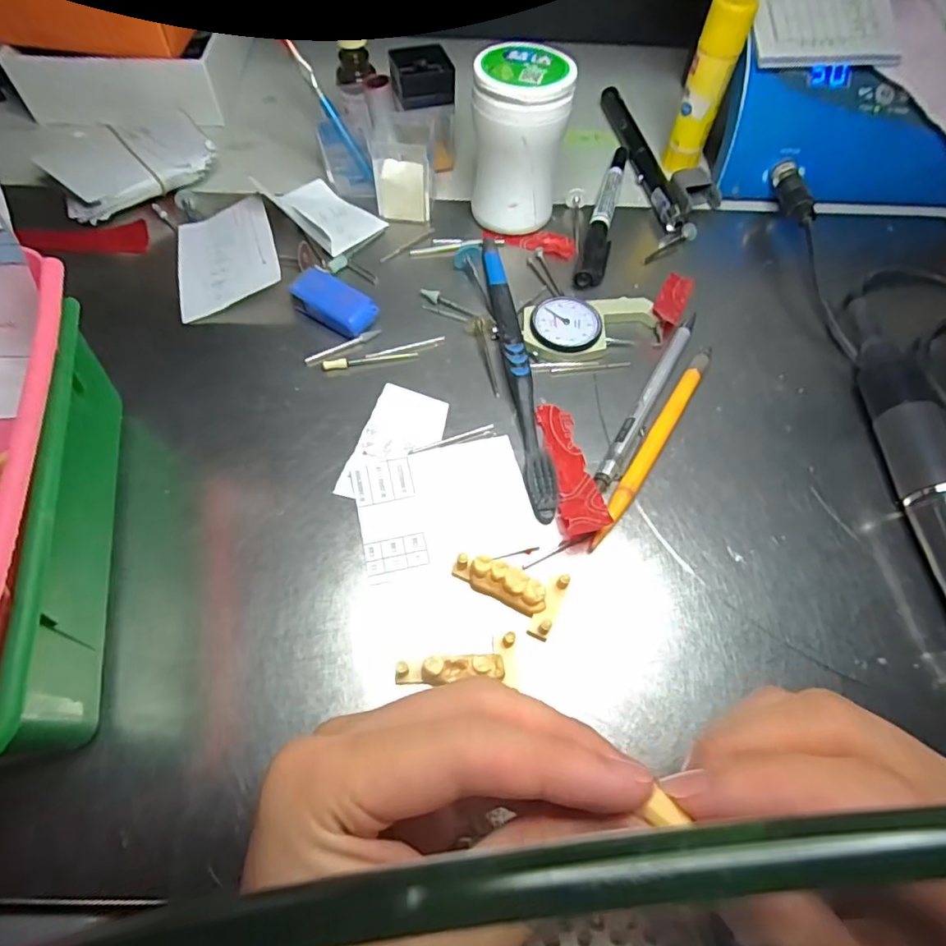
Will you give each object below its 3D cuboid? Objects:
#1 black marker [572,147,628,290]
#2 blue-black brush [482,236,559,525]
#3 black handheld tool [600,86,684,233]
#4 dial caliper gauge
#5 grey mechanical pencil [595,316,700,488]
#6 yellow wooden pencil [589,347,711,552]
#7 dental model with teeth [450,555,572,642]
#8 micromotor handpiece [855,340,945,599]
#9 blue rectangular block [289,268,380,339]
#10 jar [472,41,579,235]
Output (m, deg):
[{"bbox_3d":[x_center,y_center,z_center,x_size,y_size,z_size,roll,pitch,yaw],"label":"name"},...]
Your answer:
[{"bbox_3d":[0.083,-0.162,0.345,0.016,0.012,0.132,16,62,6],"label":"black marker"},{"bbox_3d":[0.022,-0.058,0.286,0.013,0.012,0.175,-6,61,-6],"label":"blue-black brush"},{"bbox_3d":[0.111,-0.213,0.375,0.014,0.013,0.144,-7,62,-6],"label":"black handheld tool"},{"bbox_3d":[0.063,-0.080,0.300,0.074,0.010,0.038,-9,62,-7],"label":"dial caliper gauge"},{"bbox_3d":[0.090,-0.040,0.281,0.010,0.008,0.125,29,64,13],"label":"grey mechanical pencil"},{"bbox_3d":[0.088,-0.016,0.268,0.009,0.008,0.129,30,64,13],"label":"yellow wooden pencil"},{"bbox_3d":[0.015,0.046,0.227,0.045,0.013,0.024,28,64,-1],"label":"dental model with teeth"},{"bbox_3d":[0.204,0.018,0.245,0.021,0.028,0.179,2,61,-2],"label":"micromotor handpiece"},{"bbox_3d":[-0.073,-0.089,0.298,0.044,0.016,0.023,27,63,12],"label":"blue rectangular block"},{"bbox_3d":[0.025,-0.183,0.314,0.049,0.081,0.047,1,61,-2],"label":"jar"}]

